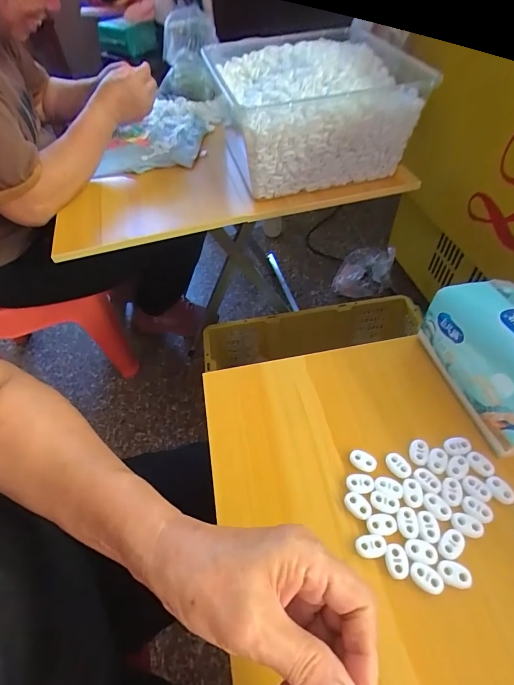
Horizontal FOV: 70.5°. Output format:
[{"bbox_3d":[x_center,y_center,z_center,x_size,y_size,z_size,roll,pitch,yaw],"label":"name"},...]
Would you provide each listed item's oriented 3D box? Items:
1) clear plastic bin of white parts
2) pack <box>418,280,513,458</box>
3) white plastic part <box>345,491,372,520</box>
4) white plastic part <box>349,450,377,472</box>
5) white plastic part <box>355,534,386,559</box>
[{"bbox_3d":[0.089,-0.397,0.624,0.267,0.143,0.308,-14,52,-6],"label":"clear plastic bin of white parts"},{"bbox_3d":[0.231,0.011,0.319,0.106,0.074,0.141,-10,52,-3],"label":"pack"},{"bbox_3d":[0.082,0.132,0.295,0.015,0.004,0.023,-40,59,-23],"label":"white plastic part"},{"bbox_3d":[0.092,0.103,0.316,0.023,0.004,0.015,21,57,20],"label":"white plastic part"},{"bbox_3d":[0.087,0.154,0.275,0.023,0.004,0.015,-10,52,-3],"label":"white plastic part"}]

